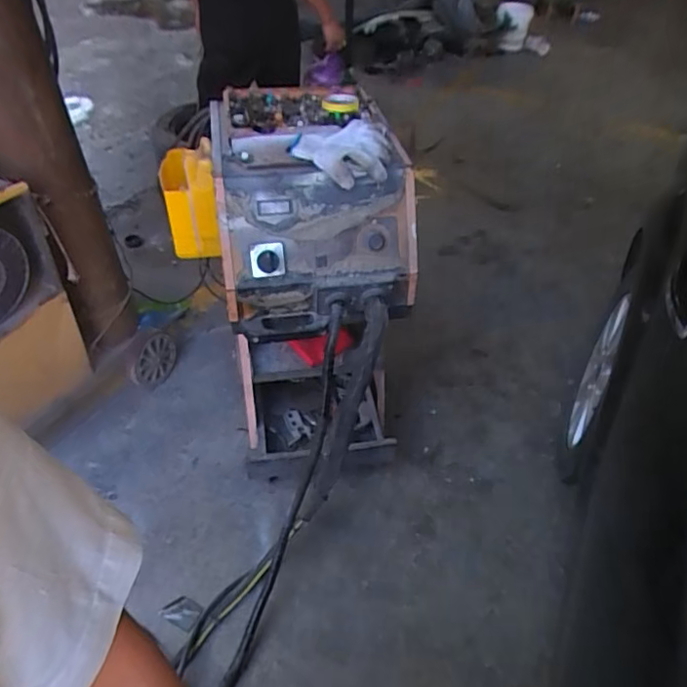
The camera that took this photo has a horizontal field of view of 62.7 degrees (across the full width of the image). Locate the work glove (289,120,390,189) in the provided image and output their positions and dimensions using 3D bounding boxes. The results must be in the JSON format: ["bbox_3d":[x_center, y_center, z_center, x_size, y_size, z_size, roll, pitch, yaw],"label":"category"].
[{"bbox_3d":[-0.006,-0.367,1.073,0.178,0.073,0.142,2,45,-1],"label":"work glove"}]

